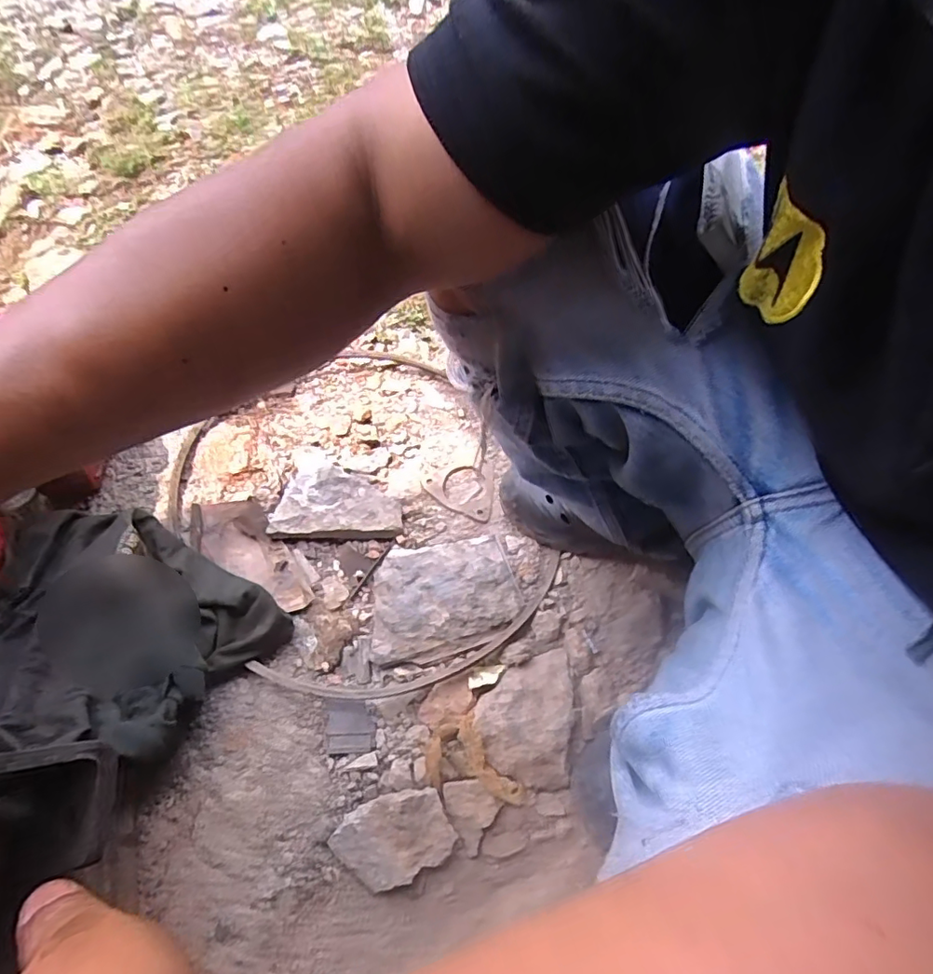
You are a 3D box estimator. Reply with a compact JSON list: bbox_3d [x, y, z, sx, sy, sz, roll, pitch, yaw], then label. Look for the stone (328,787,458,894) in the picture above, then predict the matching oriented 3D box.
[{"bbox_3d":[-0.063,0.306,0.479,0.098,0.025,0.065,-15,62,-12],"label":"stone"}]

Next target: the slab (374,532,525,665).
[{"bbox_3d":[-0.025,0.120,0.610,0.158,0.021,0.121,-8,60,-8],"label":"slab"}]

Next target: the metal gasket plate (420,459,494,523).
[{"bbox_3d":[-0.011,-0.002,0.695,0.091,0.010,0.093,2,59,-3],"label":"metal gasket plate"}]

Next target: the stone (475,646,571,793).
[{"bbox_3d":[0.057,0.219,0.539,0.089,0.022,0.127,7,59,1],"label":"stone"}]

